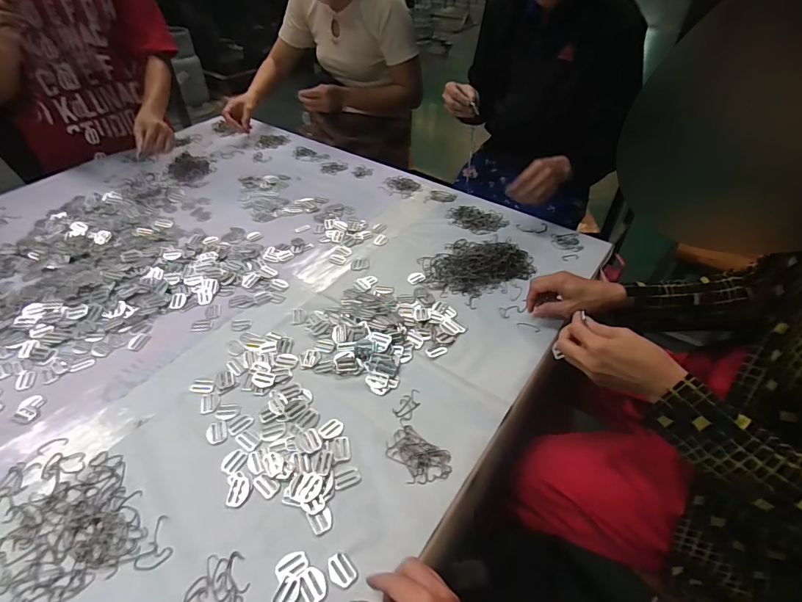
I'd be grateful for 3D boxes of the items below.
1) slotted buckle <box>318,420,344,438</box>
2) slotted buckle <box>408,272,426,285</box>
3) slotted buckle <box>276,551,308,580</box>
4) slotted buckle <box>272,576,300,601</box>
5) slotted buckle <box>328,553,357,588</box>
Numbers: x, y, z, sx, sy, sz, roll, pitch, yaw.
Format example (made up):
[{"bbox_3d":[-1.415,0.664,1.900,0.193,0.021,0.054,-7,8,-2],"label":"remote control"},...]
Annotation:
[{"bbox_3d":[-0.090,0.167,0.540,0.022,0.005,0.031,31,52,29],"label":"slotted buckle"},{"bbox_3d":[0.028,-0.043,0.753,0.034,0.004,0.028,-31,51,-27],"label":"slotted buckle"},{"bbox_3d":[-0.112,0.273,0.428,0.031,0.004,0.022,-19,46,-17],"label":"slotted buckle"},{"bbox_3d":[-0.114,0.291,0.411,0.021,0.004,0.031,20,47,21],"label":"slotted buckle"},{"bbox_3d":[-0.062,0.276,0.425,0.023,0.004,0.031,-33,52,-29],"label":"slotted buckle"}]

